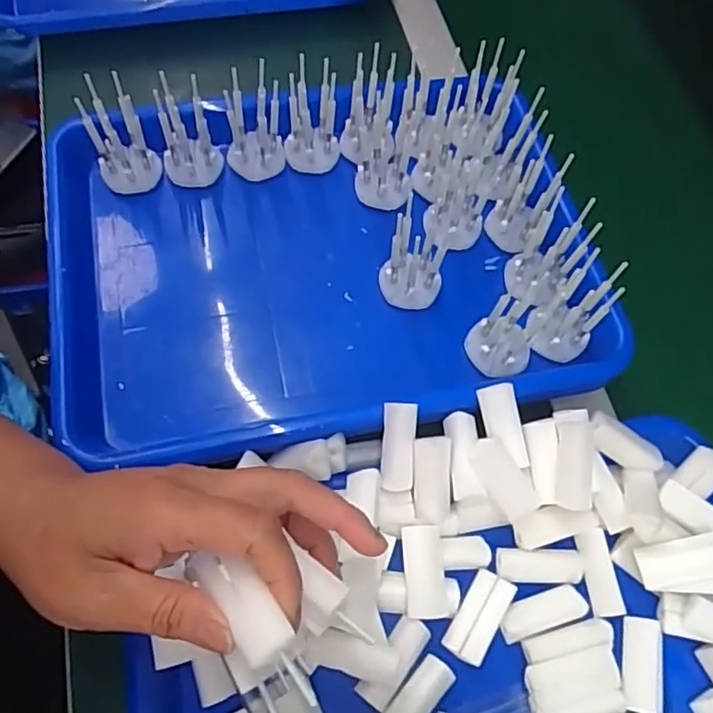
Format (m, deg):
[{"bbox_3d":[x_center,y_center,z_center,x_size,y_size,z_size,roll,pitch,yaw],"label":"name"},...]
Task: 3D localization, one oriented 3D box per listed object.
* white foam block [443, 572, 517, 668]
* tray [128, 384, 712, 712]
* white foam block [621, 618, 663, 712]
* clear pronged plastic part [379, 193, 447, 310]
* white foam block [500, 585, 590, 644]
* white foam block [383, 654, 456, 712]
[{"bbox_3d":[0.065,0.136,0.323,0.021,0.009,0.045,33,66,10],"label":"white foam block"},{"bbox_3d":[0.059,0.157,0.298,0.327,0.052,0.259,-8,66,-9],"label":"tray"},{"bbox_3d":[0.149,0.161,0.320,0.020,0.010,0.045,14,64,2],"label":"white foam block"},{"bbox_3d":[0.037,-0.062,0.380,0.040,0.052,0.047,10,64,0],"label":"clear pronged plastic part"},{"bbox_3d":[0.099,0.137,0.329,0.047,0.010,0.017,-14,67,-12],"label":"white foam block"},{"bbox_3d":[0.029,0.172,0.306,0.017,0.008,0.045,40,68,13],"label":"white foam block"}]

